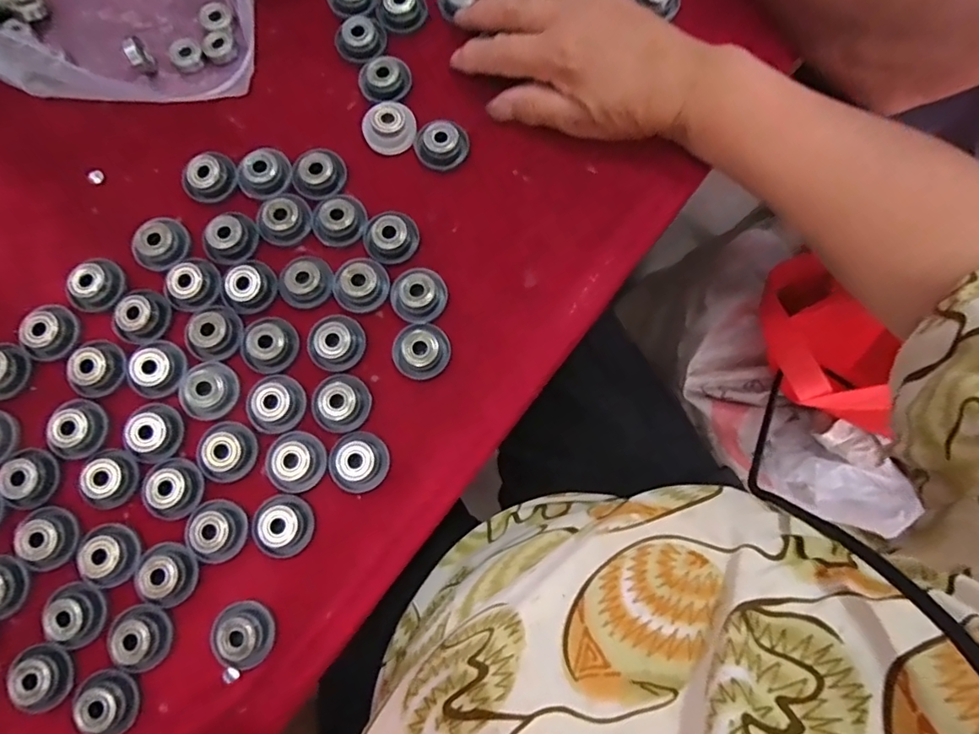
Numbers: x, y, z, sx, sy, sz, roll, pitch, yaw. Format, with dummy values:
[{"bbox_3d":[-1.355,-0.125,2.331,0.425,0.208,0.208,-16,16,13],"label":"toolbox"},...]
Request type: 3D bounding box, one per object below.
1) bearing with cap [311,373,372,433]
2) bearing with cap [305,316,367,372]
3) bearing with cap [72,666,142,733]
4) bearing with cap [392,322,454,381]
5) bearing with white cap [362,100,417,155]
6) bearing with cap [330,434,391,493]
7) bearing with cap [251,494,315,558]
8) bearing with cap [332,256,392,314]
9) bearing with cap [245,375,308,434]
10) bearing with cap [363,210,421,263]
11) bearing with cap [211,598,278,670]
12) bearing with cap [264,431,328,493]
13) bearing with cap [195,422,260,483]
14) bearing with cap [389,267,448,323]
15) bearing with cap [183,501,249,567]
[{"bbox_3d":[-0.085,0.020,0.309,0.031,0.012,0.033,2,77,2],"label":"bearing with cap"},{"bbox_3d":[-0.090,-0.014,0.317,0.032,0.011,0.031,0,77,1],"label":"bearing with cap"},{"bbox_3d":[-0.201,0.176,0.282,0.030,0.007,0.033,0,77,1],"label":"bearing with cap"},{"bbox_3d":[-0.039,-0.010,0.315,0.030,0.016,0.033,0,77,1],"label":"bearing with cap"},{"bbox_3d":[-0.064,-0.154,0.346,0.032,0.013,0.029,-12,77,-1],"label":"bearing with white cap"},{"bbox_3d":[-0.074,0.053,0.303,0.031,0.012,0.032,0,77,1],"label":"bearing with cap"},{"bbox_3d":[-0.115,0.087,0.298,0.032,0.011,0.032,0,77,1],"label":"bearing with cap"},{"bbox_3d":[-0.076,-0.049,0.322,0.029,0.011,0.032,23,79,6],"label":"bearing with cap"},{"bbox_3d":[-0.122,0.021,0.308,0.030,0.011,0.032,0,77,1],"label":"bearing with cap"},{"bbox_3d":[-0.059,-0.078,0.330,0.033,0.015,0.027,-27,78,-5],"label":"bearing with cap"},{"bbox_3d":[-0.133,0.144,0.288,0.032,0.011,0.033,-17,77,-2],"label":"bearing with cap"},{"bbox_3d":[-0.109,0.053,0.302,0.032,0.009,0.033,0,77,1],"label":"bearing with cap"},{"bbox_3d":[-0.149,0.048,0.303,0.031,0.009,0.032,0,77,1],"label":"bearing with cap"},{"bbox_3d":[-0.042,-0.043,0.322,0.031,0.015,0.032,0,77,1],"label":"bearing with cap"},{"bbox_3d":[-0.151,0.090,0.296,0.032,0.008,0.033,-8,77,0],"label":"bearing with cap"}]

